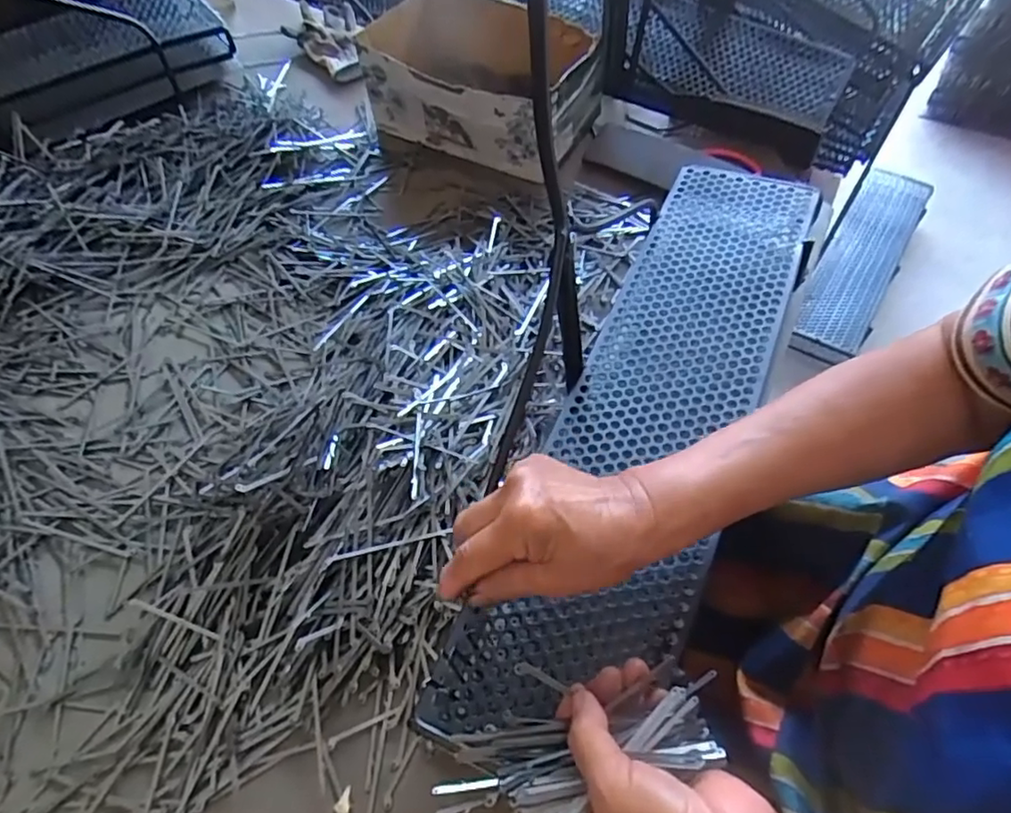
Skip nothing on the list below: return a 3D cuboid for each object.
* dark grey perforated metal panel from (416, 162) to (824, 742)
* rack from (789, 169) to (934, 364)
[{"bbox_3d":[0.132,-0.018,0.500,0.146,0.026,0.581,23,60,14],"label":"dark grey perforated metal panel"},{"bbox_3d":[0.762,-0.321,1.285,0.147,0.031,0.564,34,67,8],"label":"rack"}]

